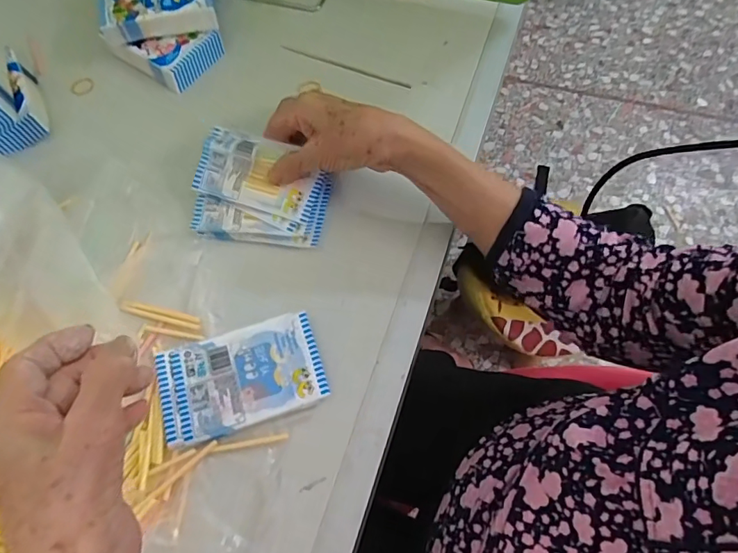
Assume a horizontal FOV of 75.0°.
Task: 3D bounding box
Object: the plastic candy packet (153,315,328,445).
[{"bbox_3d":[-0.093,0.073,0.353,0.115,0.008,0.070,-19,66,-4],"label":"plastic candy packet"}]

